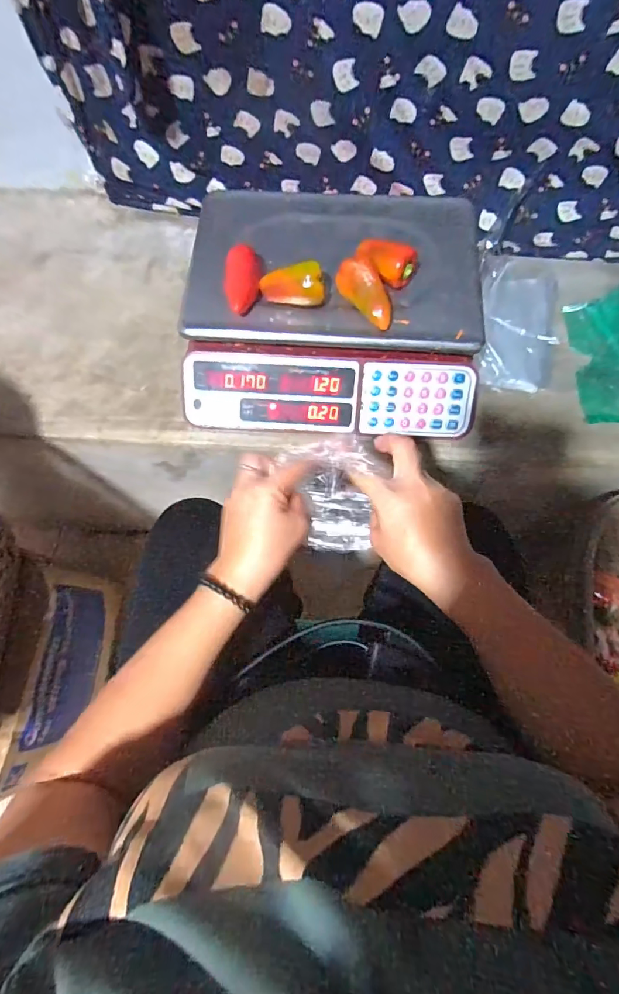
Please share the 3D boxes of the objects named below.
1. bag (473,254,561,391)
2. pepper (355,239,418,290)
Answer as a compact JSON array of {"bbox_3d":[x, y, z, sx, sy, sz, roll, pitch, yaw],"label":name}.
[{"bbox_3d":[0.292,-0.250,0.620,0.108,0.034,0.214,9,72,4],"label":"bag"},{"bbox_3d":[0.087,-0.266,0.507,0.067,0.031,0.035,12,72,5],"label":"pepper"}]

